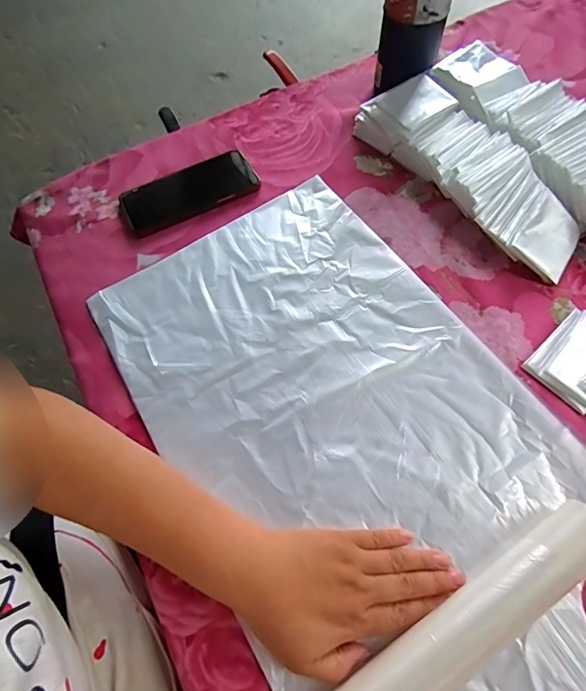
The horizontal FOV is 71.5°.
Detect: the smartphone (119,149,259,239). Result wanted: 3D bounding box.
[{"bbox_3d":[-0.130,-0.193,0.513,0.164,0.014,0.083,-25,65,-9],"label":"smartphone"}]

